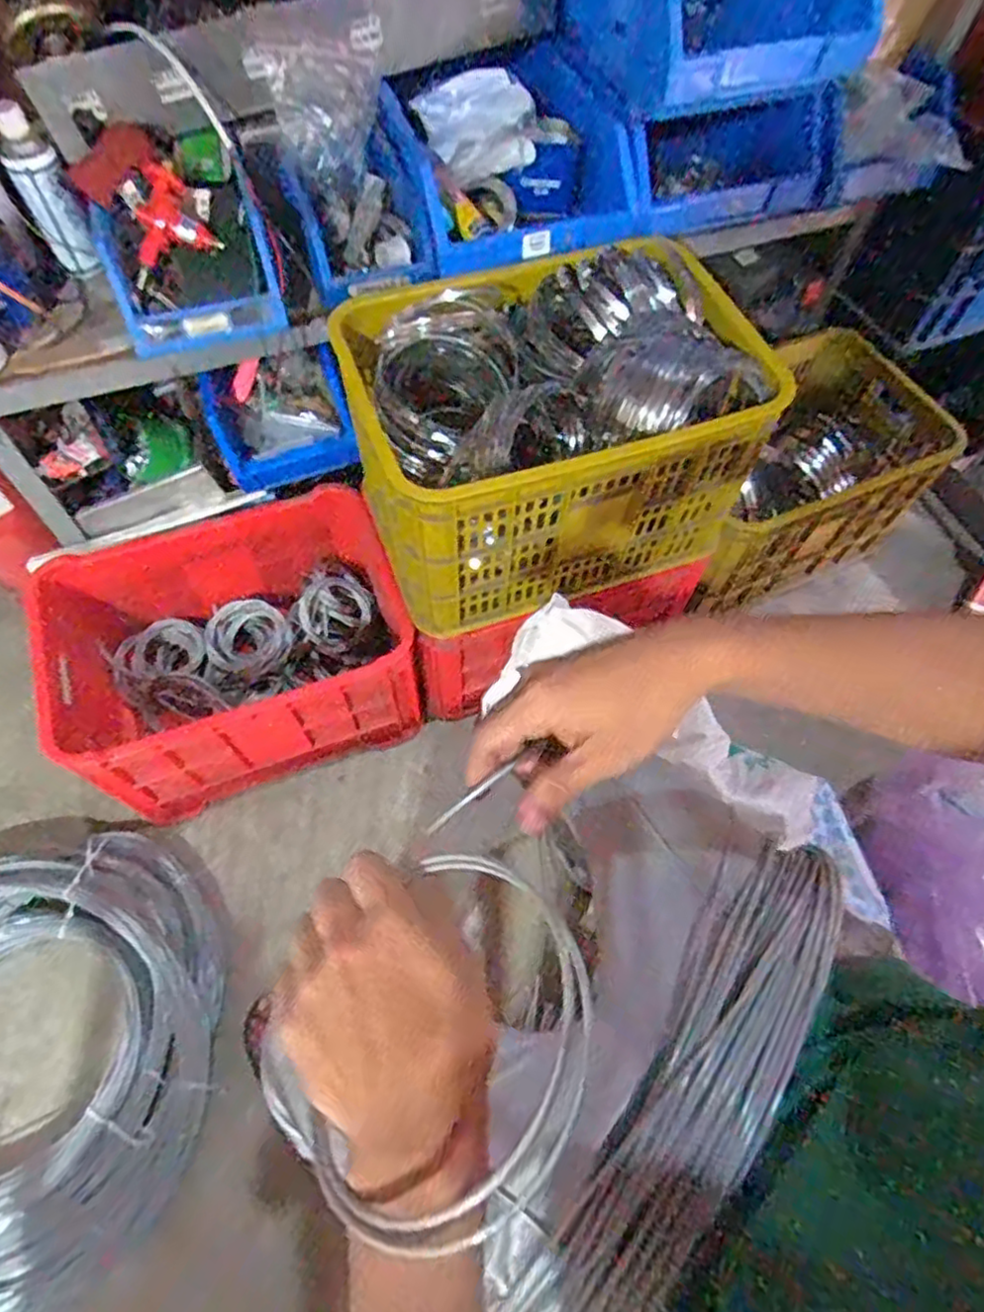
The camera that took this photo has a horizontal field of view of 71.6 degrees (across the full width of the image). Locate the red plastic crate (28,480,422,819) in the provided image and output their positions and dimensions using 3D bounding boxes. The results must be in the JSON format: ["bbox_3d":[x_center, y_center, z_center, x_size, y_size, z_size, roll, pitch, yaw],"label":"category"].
[{"bbox_3d":[-0.445,-0.025,1.181,0.552,0.291,0.439,-17,63,-11],"label":"red plastic crate"}]

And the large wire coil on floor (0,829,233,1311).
[{"bbox_3d":[-0.755,0.584,0.988,0.689,0.105,0.612,-9,62,-6],"label":"large wire coil on floor"}]

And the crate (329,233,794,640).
[{"bbox_3d":[0.076,-0.322,0.992,0.514,0.349,0.360,-16,63,-10],"label":"crate"}]

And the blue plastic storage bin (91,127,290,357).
[{"bbox_3d":[-0.402,-0.548,0.906,0.207,0.122,0.253,-16,63,-10],"label":"blue plastic storage bin"}]

